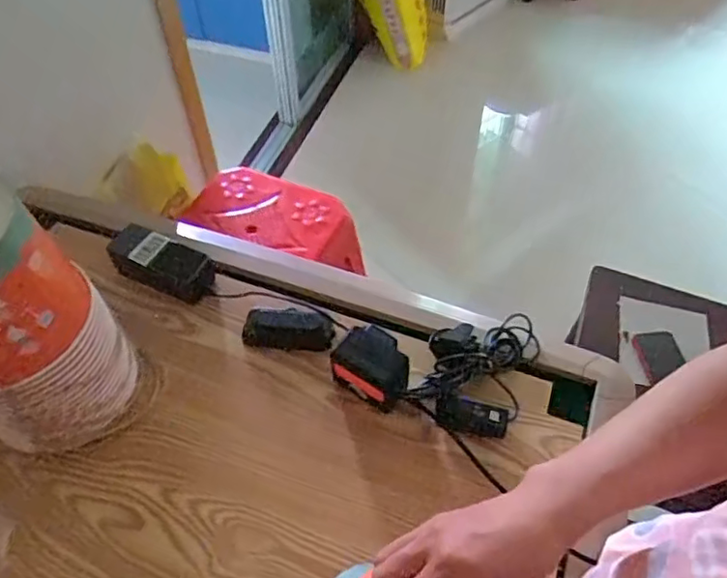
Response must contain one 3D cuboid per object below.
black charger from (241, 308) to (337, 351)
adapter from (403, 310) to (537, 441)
[{"bbox_3d":[-0.090,0.049,0.725,0.108,0.031,0.040,6,52,5],"label":"black charger"},{"bbox_3d":[0.132,0.084,0.693,0.116,0.040,0.174,21,55,17],"label":"adapter"}]

